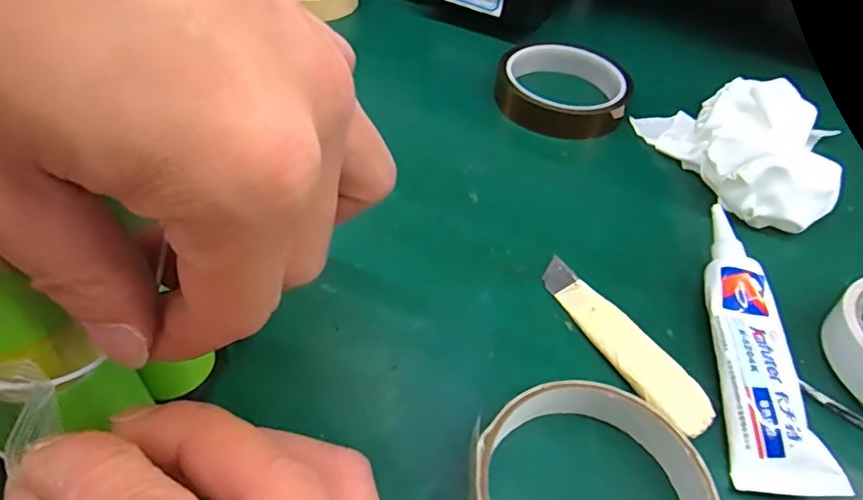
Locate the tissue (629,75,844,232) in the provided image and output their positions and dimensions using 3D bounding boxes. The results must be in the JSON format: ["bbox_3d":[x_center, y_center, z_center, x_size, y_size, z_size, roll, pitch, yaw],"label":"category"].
[{"bbox_3d":[0.190,-0.066,0.334,0.081,0.043,0.122,-5,49,-10],"label":"tissue"}]

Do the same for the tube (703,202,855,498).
[{"bbox_3d":[0.142,0.039,0.252,0.033,0.018,0.138,8,48,2],"label":"tube"}]

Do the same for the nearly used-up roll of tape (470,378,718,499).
[{"bbox_3d":[0.056,0.088,0.198,0.089,0.021,0.081,3,48,-3],"label":"nearly used-up roll of tape"}]

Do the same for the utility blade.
[{"bbox_3d":[0.085,0.039,0.255,0.024,0.007,0.100,-20,53,-22],"label":"utility blade"}]

